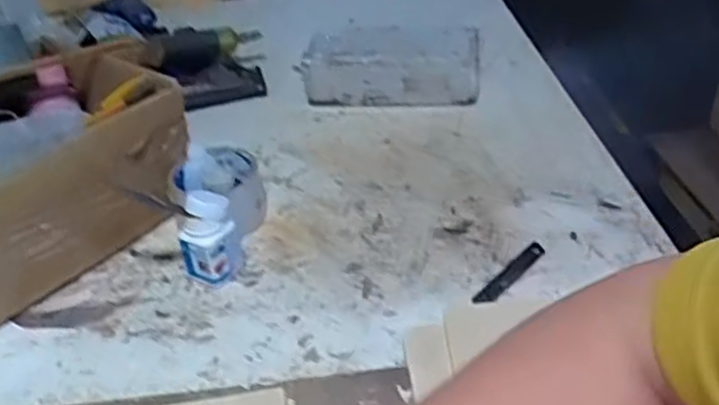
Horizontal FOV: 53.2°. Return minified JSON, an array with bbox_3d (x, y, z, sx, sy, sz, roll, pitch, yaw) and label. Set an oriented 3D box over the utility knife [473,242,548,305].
[{"bbox_3d":[0.127,0.061,0.606,0.018,0.007,0.093,24,43,36],"label":"utility knife"}]

